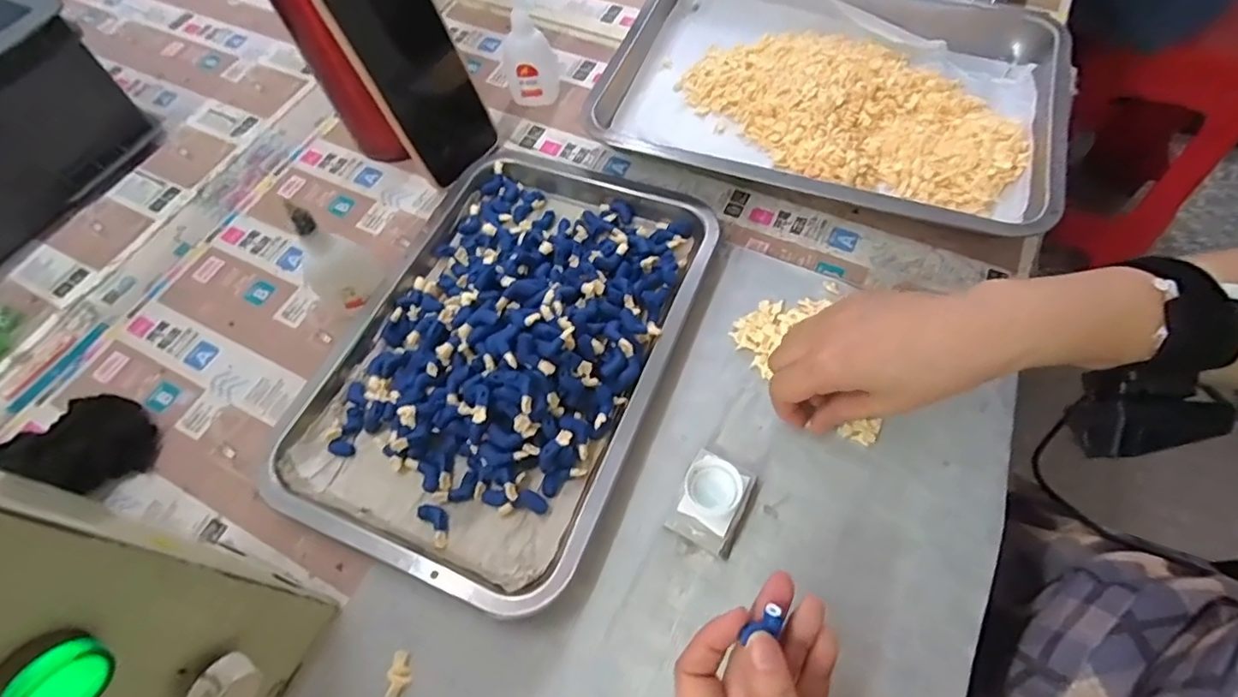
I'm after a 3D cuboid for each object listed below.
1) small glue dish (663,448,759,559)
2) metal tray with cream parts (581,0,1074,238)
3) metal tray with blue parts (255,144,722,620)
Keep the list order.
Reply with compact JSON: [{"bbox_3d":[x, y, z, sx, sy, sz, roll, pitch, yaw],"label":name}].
[{"bbox_3d":[0.055,0.088,0.335,0.038,0.019,0.052,23,65,15],"label":"small glue dish"},{"bbox_3d":[0.169,-0.215,0.486,0.361,0.040,0.258,20,64,14],"label":"metal tray with cream parts"},{"bbox_3d":[-0.077,-0.013,0.384,0.219,0.041,0.309,20,64,14],"label":"metal tray with blue parts"}]

